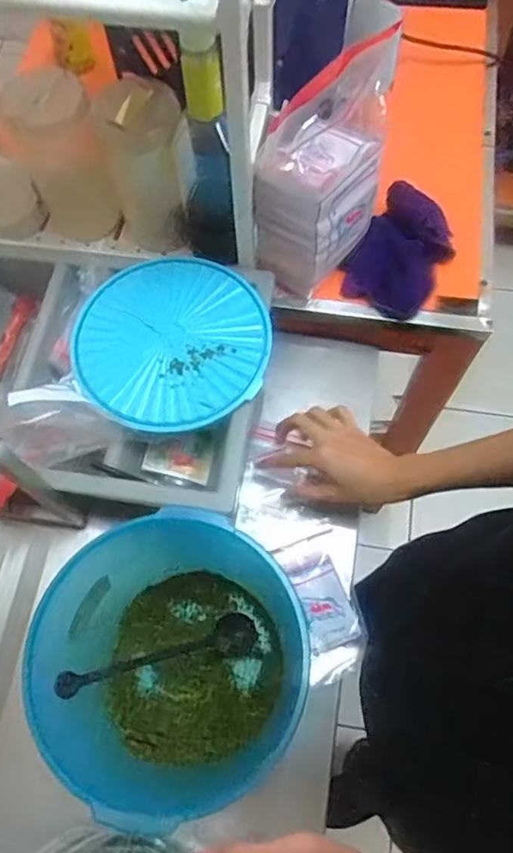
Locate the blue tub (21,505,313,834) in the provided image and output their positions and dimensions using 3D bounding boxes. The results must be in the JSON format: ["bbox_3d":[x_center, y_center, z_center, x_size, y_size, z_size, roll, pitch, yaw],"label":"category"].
[{"bbox_3d":[-0.069,0.209,0.518,0.193,0.178,0.188,0,68,0],"label":"blue tub"}]

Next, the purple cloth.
[{"bbox_3d":[0.167,-0.205,0.696,0.103,0.063,0.130,32,71,12],"label":"purple cloth"}]

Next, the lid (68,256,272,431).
[{"bbox_3d":[-0.091,-0.093,0.631,0.202,0.010,0.199,0,68,0],"label":"lid"}]

